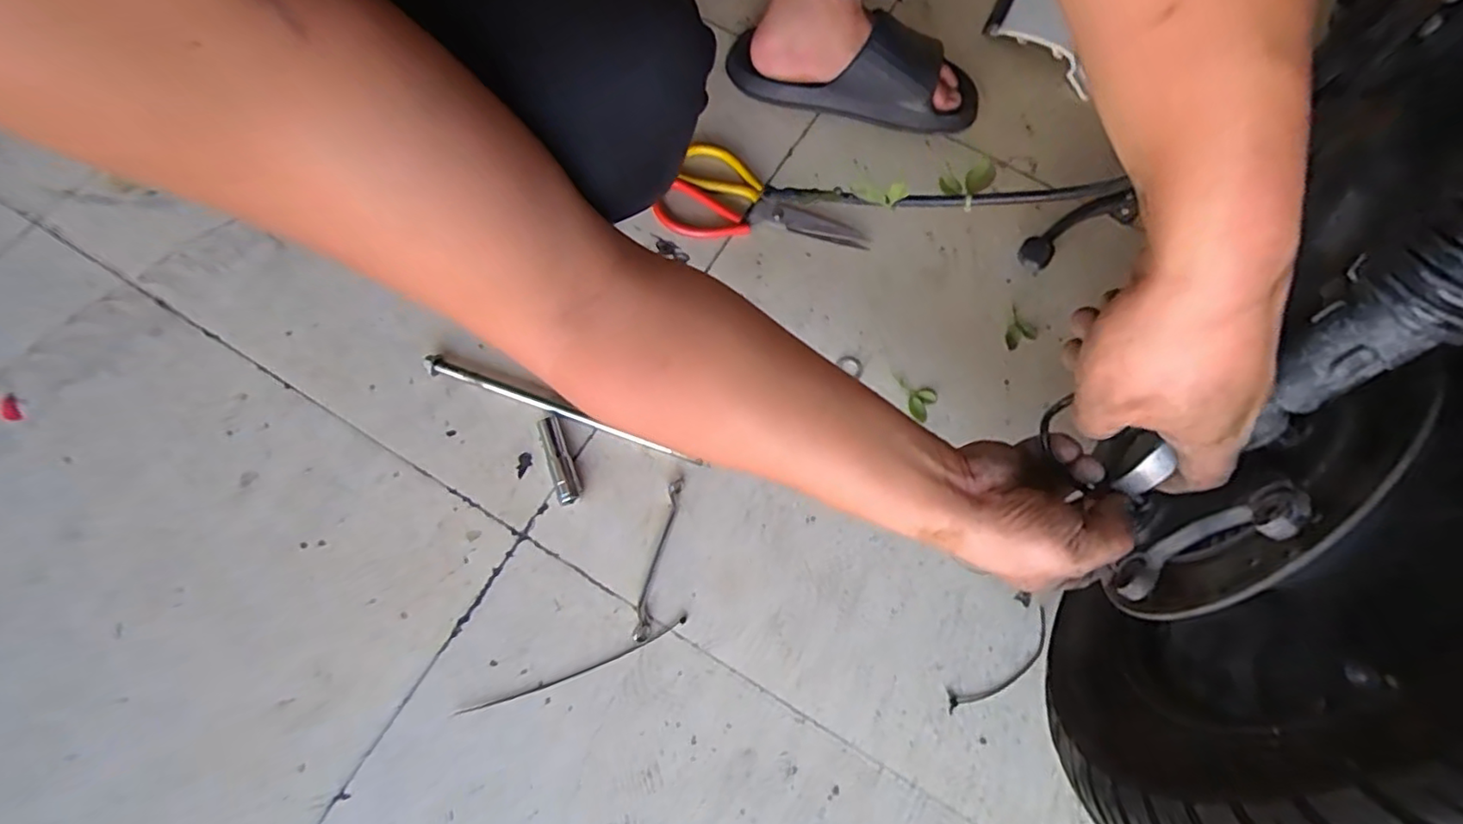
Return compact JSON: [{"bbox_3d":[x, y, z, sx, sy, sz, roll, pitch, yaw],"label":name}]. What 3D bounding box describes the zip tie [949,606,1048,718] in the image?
[{"bbox_3d":[0.230,0.216,0.526,0.120,0.005,0.030,-35,76,-12],"label":"zip tie"}]

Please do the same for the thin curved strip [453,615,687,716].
[{"bbox_3d":[-0.127,0.211,0.510,0.195,0.005,0.012,-21,73,-8],"label":"thin curved strip"}]

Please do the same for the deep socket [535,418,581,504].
[{"bbox_3d":[-0.156,0.043,0.557,0.020,0.017,0.082,-18,73,-7],"label":"deep socket"}]

